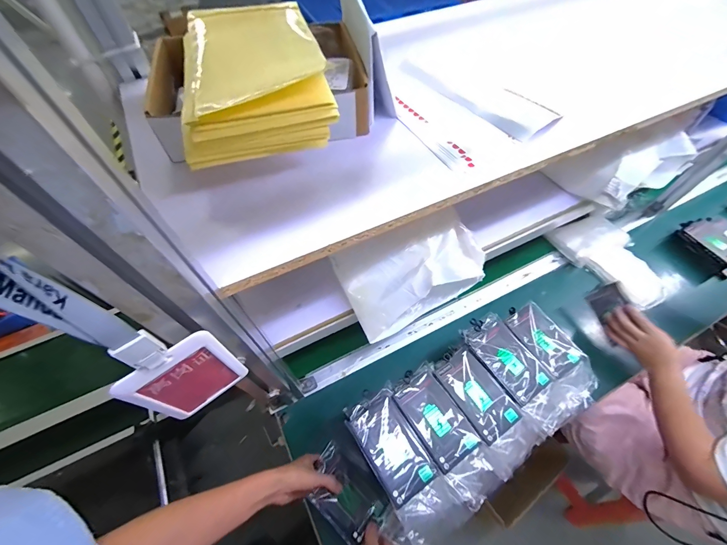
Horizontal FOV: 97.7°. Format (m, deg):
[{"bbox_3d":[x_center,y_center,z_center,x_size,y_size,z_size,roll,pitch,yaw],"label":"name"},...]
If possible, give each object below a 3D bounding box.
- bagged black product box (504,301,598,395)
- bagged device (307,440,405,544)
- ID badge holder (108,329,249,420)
[{"bbox_3d":[0.367,0.150,0.626,0.087,0.032,0.188,-33,64,-18],"label":"bagged black product box"},{"bbox_3d":[-0.016,0.406,0.553,0.092,0.030,0.198,-39,84,-29],"label":"bagged device"},{"bbox_3d":[-0.140,0.079,0.246,0.067,0.136,0.008,-39,66,-21],"label":"ID badge holder"}]

